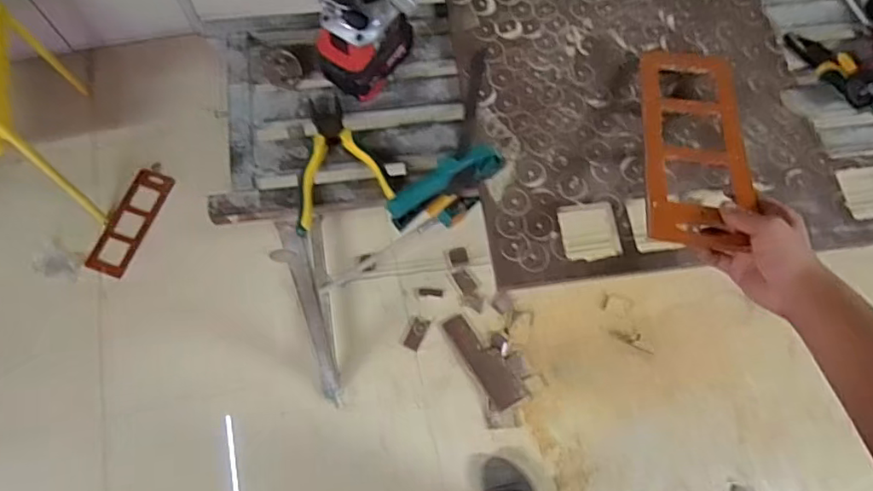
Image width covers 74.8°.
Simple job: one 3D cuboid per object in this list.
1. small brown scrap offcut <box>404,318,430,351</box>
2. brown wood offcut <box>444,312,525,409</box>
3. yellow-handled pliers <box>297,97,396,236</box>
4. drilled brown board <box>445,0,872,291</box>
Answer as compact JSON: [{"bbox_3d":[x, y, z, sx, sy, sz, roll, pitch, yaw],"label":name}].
[{"bbox_3d":[-0.053,0.234,1.520,0.043,0.014,0.086,24,84,6],"label":"small brown scrap offcut"},{"bbox_3d":[0.125,0.296,1.504,0.086,0.019,0.273,-30,74,-12],"label":"brown wood offcut"},{"bbox_3d":[-0.138,-0.104,0.698,0.118,0.021,0.155,-23,73,-10],"label":"yellow-handled pliers"},{"bbox_3d":[0.281,-0.221,0.756,0.492,0.026,0.516,-7,71,-5],"label":"drilled brown board"}]

